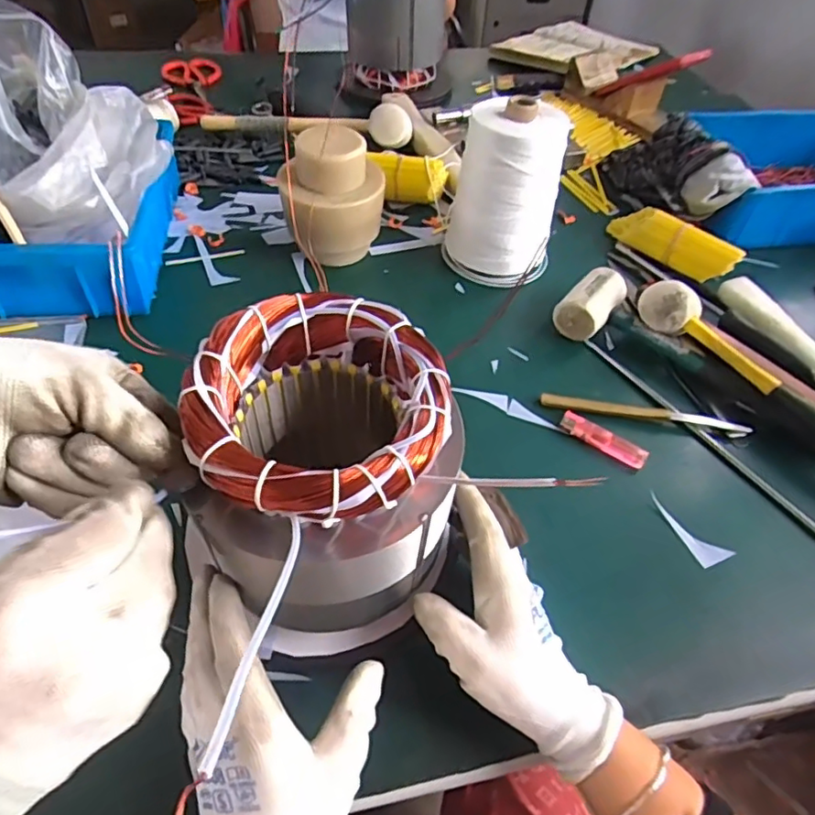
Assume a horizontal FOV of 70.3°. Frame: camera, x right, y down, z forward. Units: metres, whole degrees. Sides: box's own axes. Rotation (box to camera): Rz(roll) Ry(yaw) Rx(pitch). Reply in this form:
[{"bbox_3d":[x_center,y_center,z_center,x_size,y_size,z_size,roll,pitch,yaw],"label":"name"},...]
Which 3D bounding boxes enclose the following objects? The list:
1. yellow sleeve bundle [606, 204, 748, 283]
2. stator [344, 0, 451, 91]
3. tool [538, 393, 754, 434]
[{"bbox_3d":[0.309,-0.197,0.683,0.055,0.048,0.159,-22,55,-21],"label":"yellow sleeve bundle"},{"bbox_3d":[-0.019,-0.610,0.931,0.122,0.204,0.122,36,57,23],"label":"stator"},{"bbox_3d":[0.217,0.005,0.535,0.184,0.014,0.018,7,50,2],"label":"tool"}]

